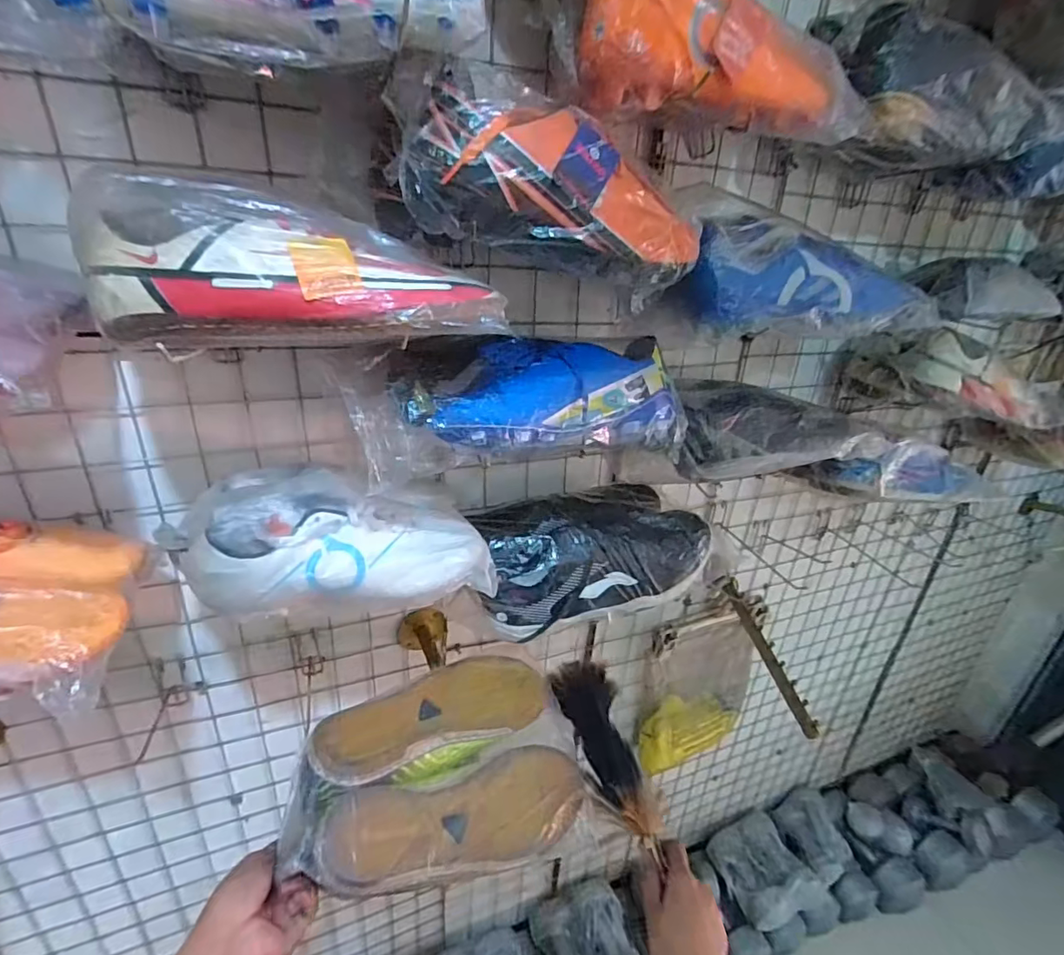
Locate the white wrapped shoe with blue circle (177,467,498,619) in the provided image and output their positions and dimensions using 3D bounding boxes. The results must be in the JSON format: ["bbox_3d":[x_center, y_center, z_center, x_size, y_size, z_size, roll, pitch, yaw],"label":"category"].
[{"bbox_3d":[-0.171,0.051,0.486,0.257,0.095,0.120,-4,26,-17],"label":"white wrapped shoe with blue circle"}]

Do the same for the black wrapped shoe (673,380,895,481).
[{"bbox_3d":[0.293,-0.055,0.621,0.264,0.086,0.079,1,25,-8],"label":"black wrapped shoe"}]

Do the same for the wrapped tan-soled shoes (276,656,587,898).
[{"bbox_3d":[-0.086,0.275,0.522,0.278,0.086,0.183,-7,28,-24],"label":"wrapped tan-soled shoes"}]

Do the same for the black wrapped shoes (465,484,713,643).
[{"bbox_3d":[0.061,0.087,0.617,0.245,0.104,0.148,-5,27,-19],"label":"black wrapped shoes"}]

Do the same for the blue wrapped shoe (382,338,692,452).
[{"bbox_3d":[0.013,-0.079,0.503,0.280,0.089,0.089,-8,28,-25],"label":"blue wrapped shoe"}]

